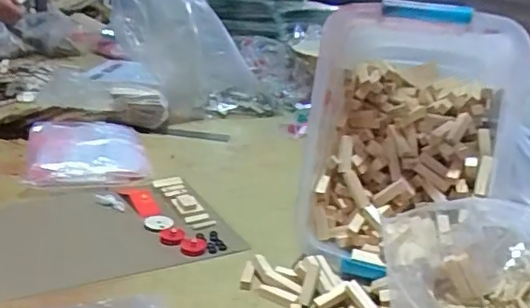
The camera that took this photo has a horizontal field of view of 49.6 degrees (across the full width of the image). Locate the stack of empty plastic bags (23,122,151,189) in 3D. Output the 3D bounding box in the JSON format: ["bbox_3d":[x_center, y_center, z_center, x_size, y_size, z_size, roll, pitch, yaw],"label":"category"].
[{"bbox_3d":[-0.269,-0.005,0.872,0.169,0.031,0.236,-3,22,-17],"label":"stack of empty plastic bags"}]

